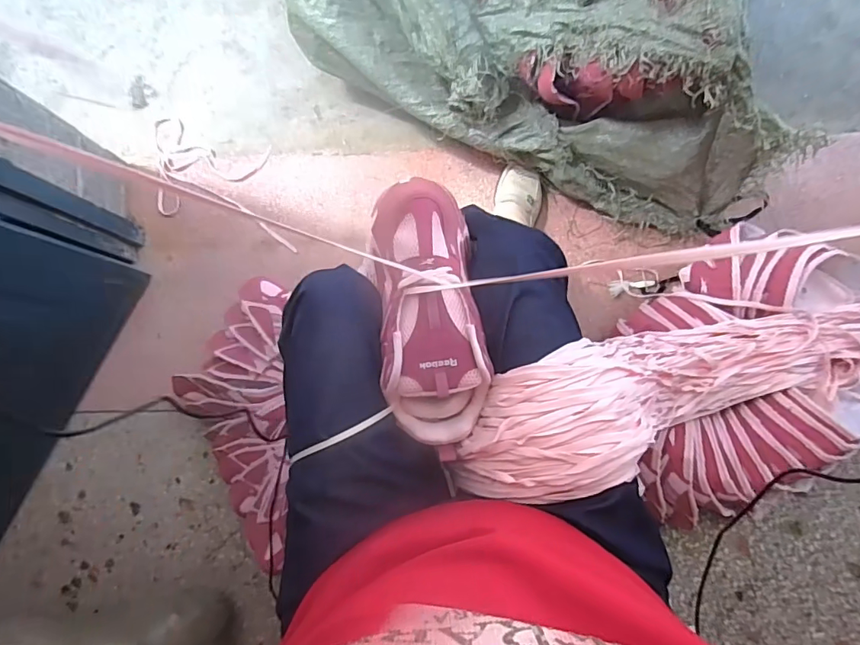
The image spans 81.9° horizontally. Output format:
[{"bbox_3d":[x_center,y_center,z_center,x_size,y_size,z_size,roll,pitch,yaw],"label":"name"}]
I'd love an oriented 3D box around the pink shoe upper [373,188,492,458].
[{"bbox_3d":[0.000,-0.008,0.489,0.099,0.060,0.260,-8,82,2],"label":"pink shoe upper"}]

